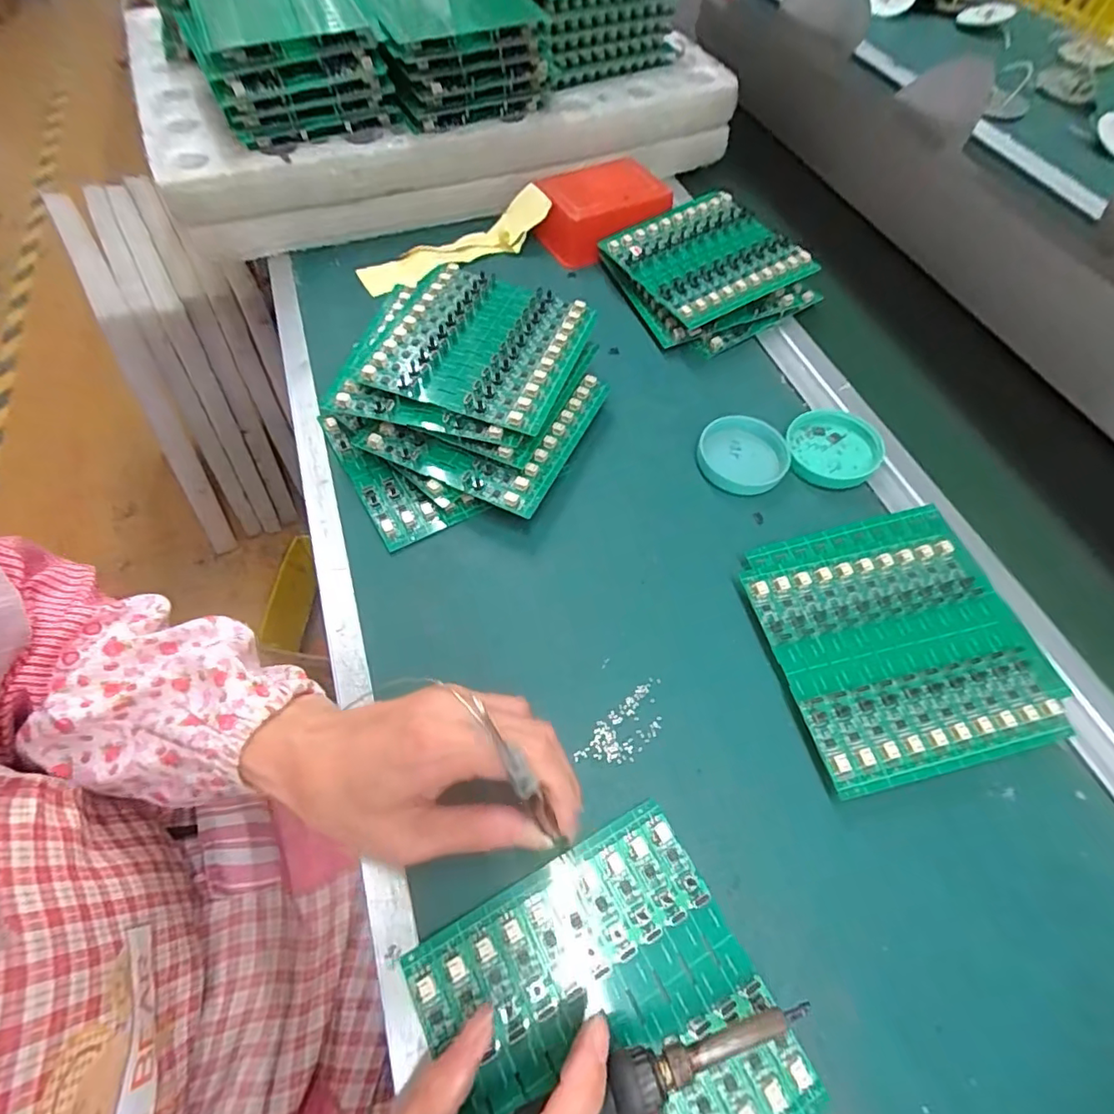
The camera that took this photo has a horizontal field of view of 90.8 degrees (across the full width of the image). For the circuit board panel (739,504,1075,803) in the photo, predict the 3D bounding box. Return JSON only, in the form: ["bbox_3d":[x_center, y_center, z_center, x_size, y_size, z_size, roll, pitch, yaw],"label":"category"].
[{"bbox_3d":[0.200,0.048,0.329,0.146,0.019,0.150,-12,60,-7],"label":"circuit board panel"}]

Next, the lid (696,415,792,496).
[{"bbox_3d":[0.134,-0.074,0.396,0.062,0.017,0.057,0,60,0],"label":"lid"}]

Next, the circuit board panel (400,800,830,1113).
[{"bbox_3d":[0.023,0.205,0.240,0.136,0.009,0.134,-25,63,-14],"label":"circuit board panel"}]

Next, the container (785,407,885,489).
[{"bbox_3d":[0.205,-0.081,0.407,0.062,0.013,0.069,13,60,7],"label":"container"}]

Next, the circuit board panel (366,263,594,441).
[{"bbox_3d":[-0.052,-0.152,0.389,0.124,0.016,0.134,17,61,9],"label":"circuit board panel"}]

